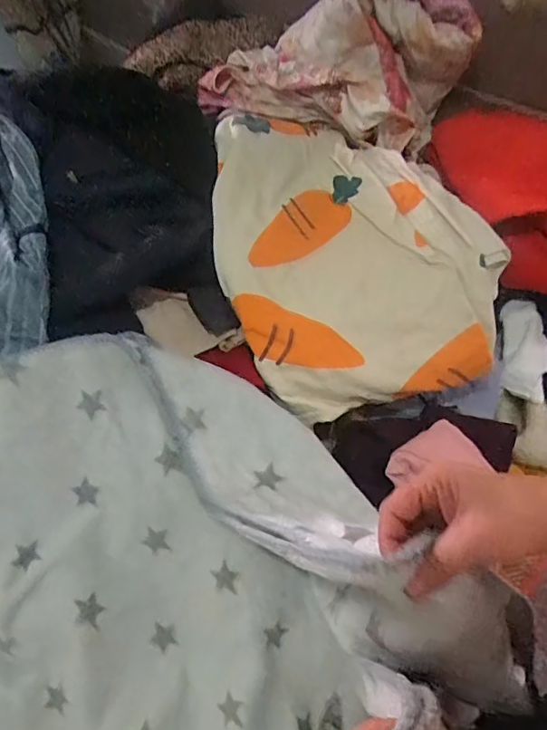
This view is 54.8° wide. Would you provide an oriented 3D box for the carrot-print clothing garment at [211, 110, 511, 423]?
[{"bbox_3d":[0.104,-0.198,0.820,0.387,0.159,0.508,-15,56,-7],"label":"carrot-print clothing garment"}]

